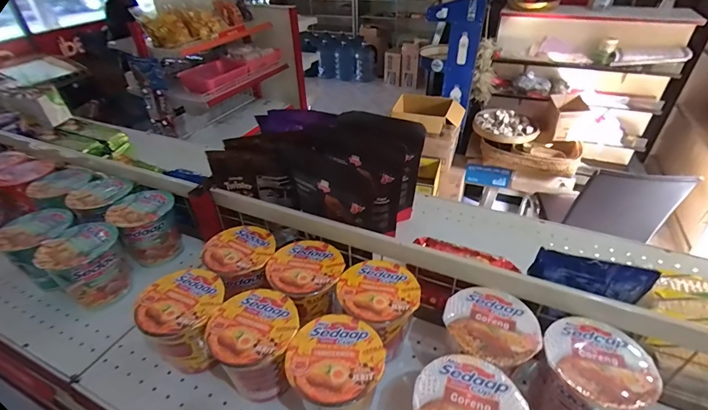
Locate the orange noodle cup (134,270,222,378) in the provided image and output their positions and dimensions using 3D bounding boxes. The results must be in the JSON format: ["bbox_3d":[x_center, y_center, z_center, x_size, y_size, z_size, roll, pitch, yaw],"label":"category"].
[{"bbox_3d":[-0.222,0.163,0.491,0.100,0.108,0.101,-1,37,1],"label":"orange noodle cup"}]

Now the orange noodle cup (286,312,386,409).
[{"bbox_3d":[-0.019,0.207,0.430,0.102,0.106,0.107,-1,37,1],"label":"orange noodle cup"}]

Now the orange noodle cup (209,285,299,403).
[{"bbox_3d":[-0.119,0.180,0.461,0.097,0.100,0.104,-1,37,1],"label":"orange noodle cup"}]

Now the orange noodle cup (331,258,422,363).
[{"bbox_3d":[0.035,0.151,0.505,0.104,0.103,0.110,-1,37,1],"label":"orange noodle cup"}]

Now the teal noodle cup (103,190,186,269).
[{"bbox_3d":[-0.368,0.045,0.650,0.098,0.107,0.085,-27,44,-29],"label":"teal noodle cup"}]

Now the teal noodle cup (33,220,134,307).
[{"bbox_3d":[-0.421,0.098,0.573,0.099,0.105,0.101,-28,44,-29],"label":"teal noodle cup"}]

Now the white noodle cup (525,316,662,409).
[{"bbox_3d":[0.269,0.209,0.420,0.101,0.105,0.111,-1,37,1],"label":"white noodle cup"}]

